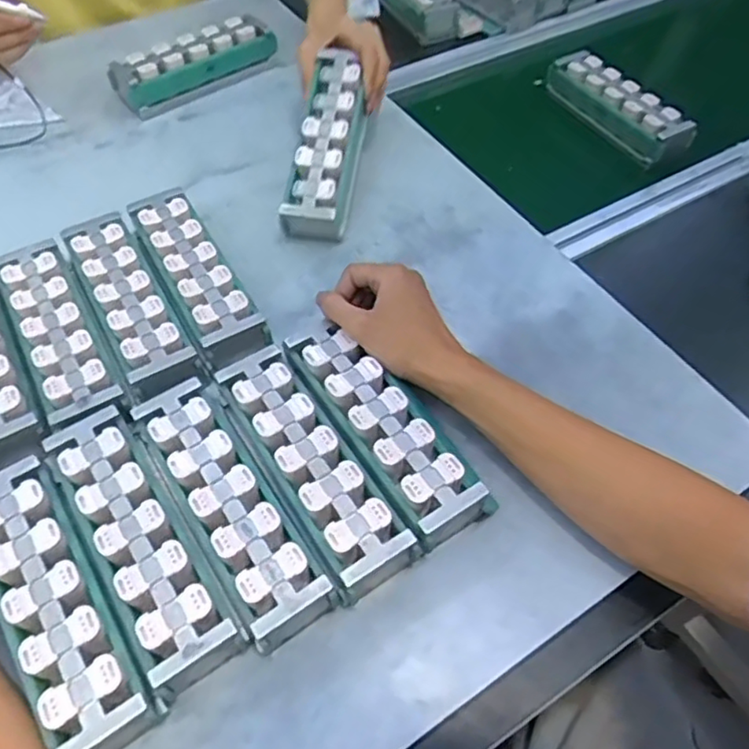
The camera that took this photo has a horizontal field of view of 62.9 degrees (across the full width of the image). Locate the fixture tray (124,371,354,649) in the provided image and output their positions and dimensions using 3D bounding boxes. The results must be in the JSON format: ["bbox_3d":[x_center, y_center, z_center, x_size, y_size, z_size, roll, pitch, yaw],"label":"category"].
[{"bbox_3d":[-0.097,0.090,0.422,0.060,0.047,0.188,-29,61,-19],"label":"fixture tray"}]

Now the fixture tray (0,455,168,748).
[{"bbox_3d":[-0.201,0.141,0.382,0.055,0.041,0.189,-30,65,-19],"label":"fixture tray"}]

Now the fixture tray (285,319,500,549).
[{"bbox_3d":[0.005,0.034,0.457,0.064,0.039,0.196,-31,63,-20],"label":"fixture tray"}]

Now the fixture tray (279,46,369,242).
[{"bbox_3d":[-0.046,-0.224,0.592,0.056,0.047,0.185,8,78,5],"label":"fixture tray"}]

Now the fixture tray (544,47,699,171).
[{"bbox_3d":[0.292,-0.333,0.750,0.063,0.054,0.197,-28,60,-18],"label":"fixture tray"}]

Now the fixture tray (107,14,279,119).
[{"bbox_3d":[-0.208,-0.369,0.728,0.196,0.055,0.055,-35,63,-22],"label":"fixture tray"}]

